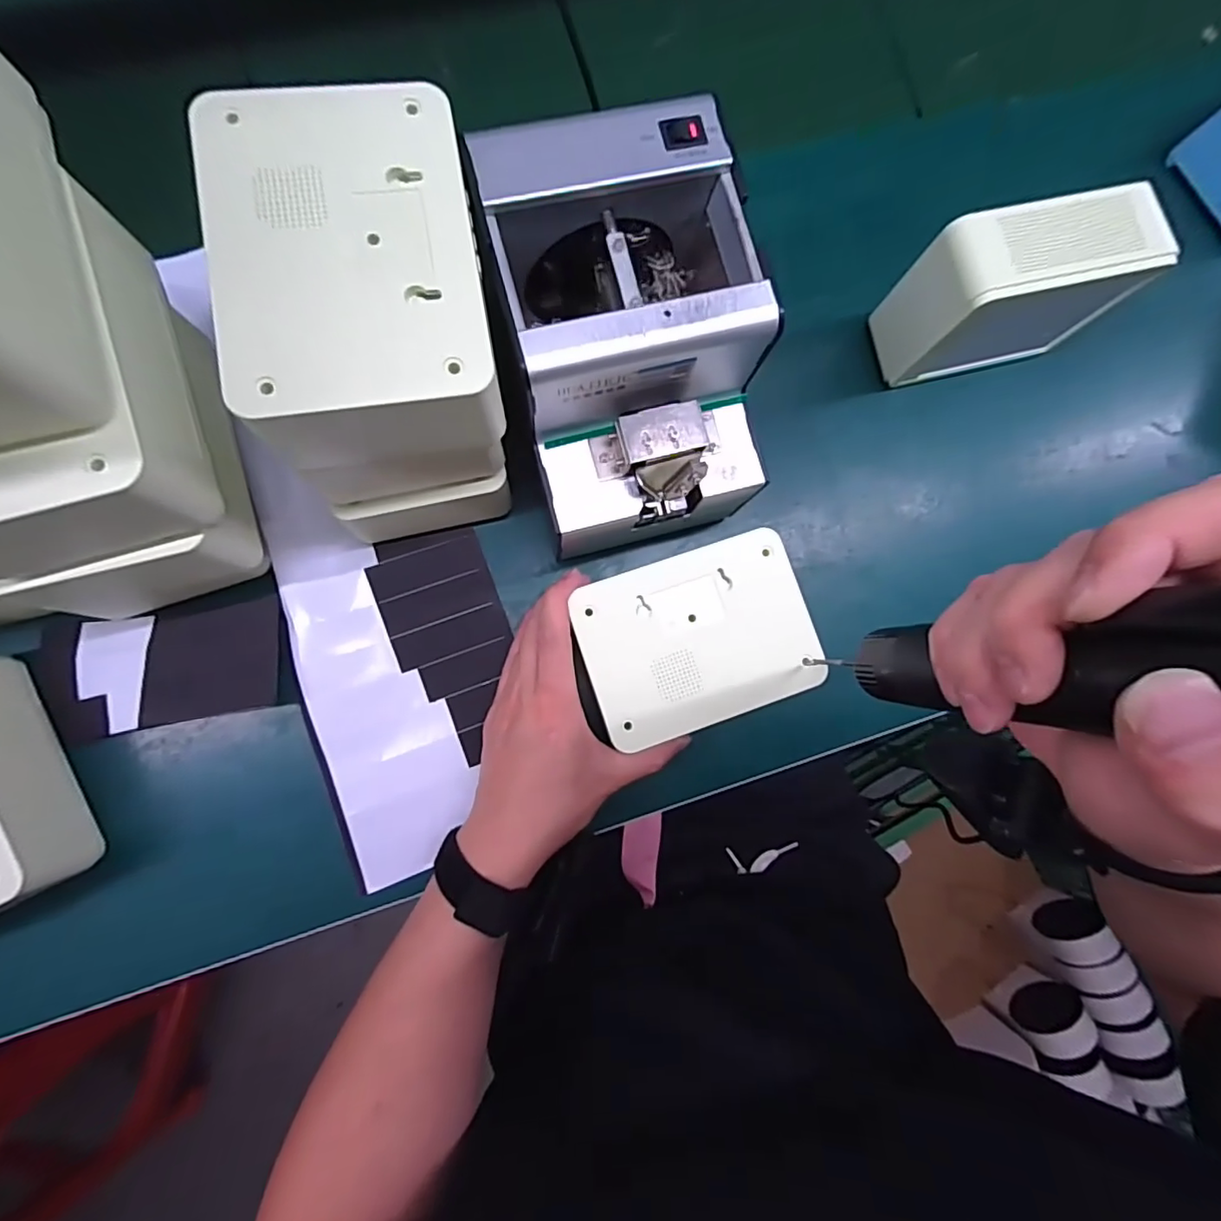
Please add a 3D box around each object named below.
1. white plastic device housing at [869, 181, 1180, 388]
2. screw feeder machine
[{"bbox_3d":[0.266,-0.212,0.391,0.140,0.112,0.062,-13,84,-6],"label":"white plastic device housing"},{"bbox_3d":[0.010,-0.138,0.333,0.124,0.147,0.177,-14,86,-7],"label":"screw feeder machine"}]

